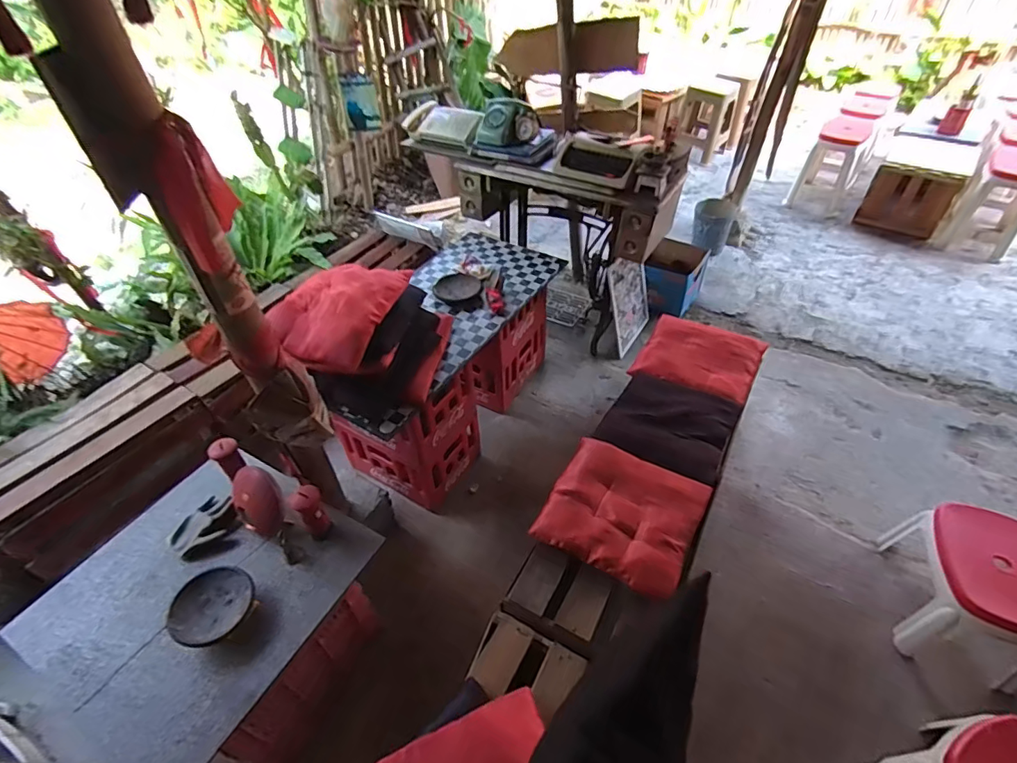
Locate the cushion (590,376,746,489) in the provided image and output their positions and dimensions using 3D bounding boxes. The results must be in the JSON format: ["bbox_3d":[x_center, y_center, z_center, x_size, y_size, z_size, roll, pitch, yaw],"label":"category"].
[{"bbox_3d":[0.454,0.110,1.391,0.321,0.044,0.293,23,50,22],"label":"cushion"}]

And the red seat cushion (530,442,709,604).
[{"bbox_3d":[0.281,0.315,1.218,0.343,0.046,0.326,22,49,21],"label":"red seat cushion"}]

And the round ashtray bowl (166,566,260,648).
[{"bbox_3d":[-0.612,0.469,1.030,0.145,0.059,0.157,-1,45,1],"label":"round ashtray bowl"}]

